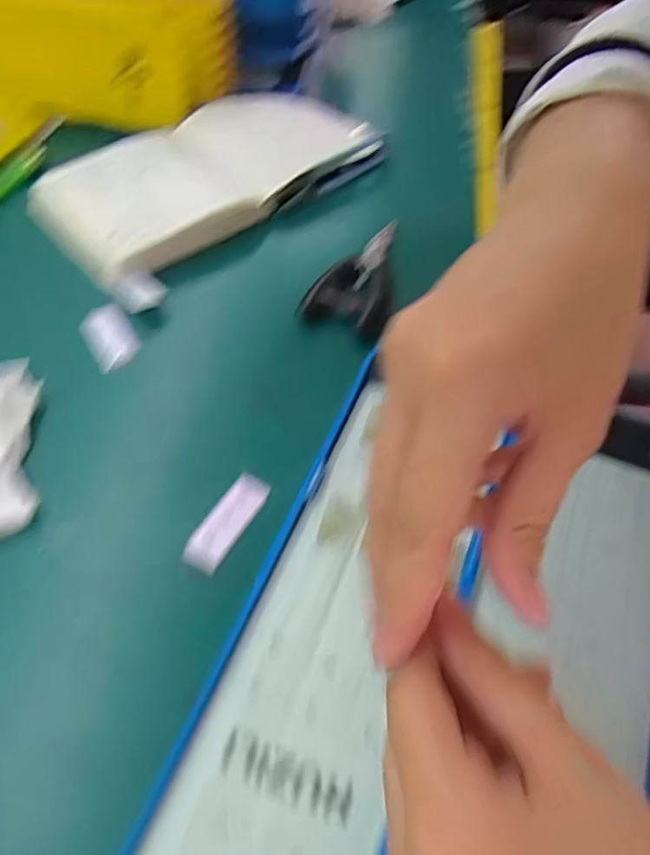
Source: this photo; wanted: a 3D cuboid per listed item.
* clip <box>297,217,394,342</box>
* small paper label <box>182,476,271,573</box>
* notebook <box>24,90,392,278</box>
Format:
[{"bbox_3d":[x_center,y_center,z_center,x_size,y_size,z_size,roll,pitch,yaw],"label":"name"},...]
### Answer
[{"bbox_3d":[0.020,-0.097,0.404,0.055,0.020,0.088,13,55,7],"label":"clip"},{"bbox_3d":[-0.048,0.047,0.314,0.021,0.006,0.053,29,58,17],"label":"small paper label"},{"bbox_3d":[-0.080,-0.200,0.468,0.252,0.016,0.130,-31,61,-22],"label":"notebook"}]

